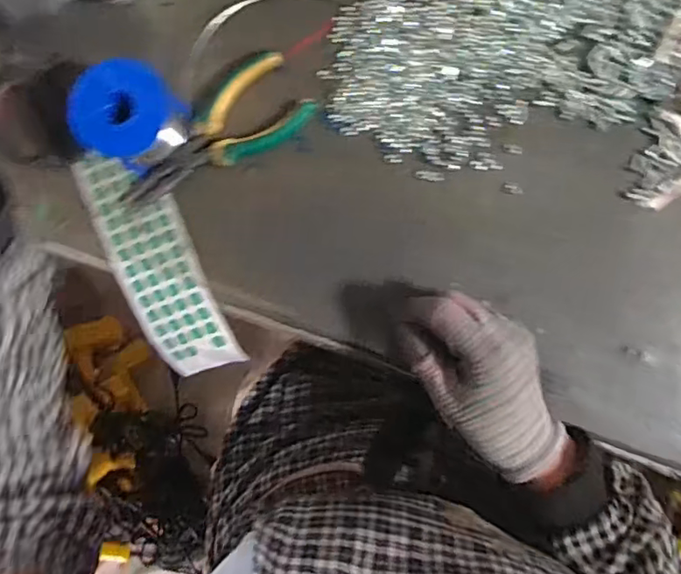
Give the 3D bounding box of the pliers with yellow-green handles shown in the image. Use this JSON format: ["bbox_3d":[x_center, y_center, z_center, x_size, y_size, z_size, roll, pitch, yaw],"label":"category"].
[{"bbox_3d":[-0.096,-0.108,0.422,0.154,0.015,0.065,-37,86,3],"label":"pliers with yellow-green handles"}]

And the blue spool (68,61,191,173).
[{"bbox_3d":[-0.144,-0.118,0.399,0.066,0.057,0.061,-40,88,3],"label":"blue spool"}]

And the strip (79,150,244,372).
[{"bbox_3d":[-0.142,-0.019,0.445,0.063,0.024,0.185,-23,91,5],"label":"strip"}]

